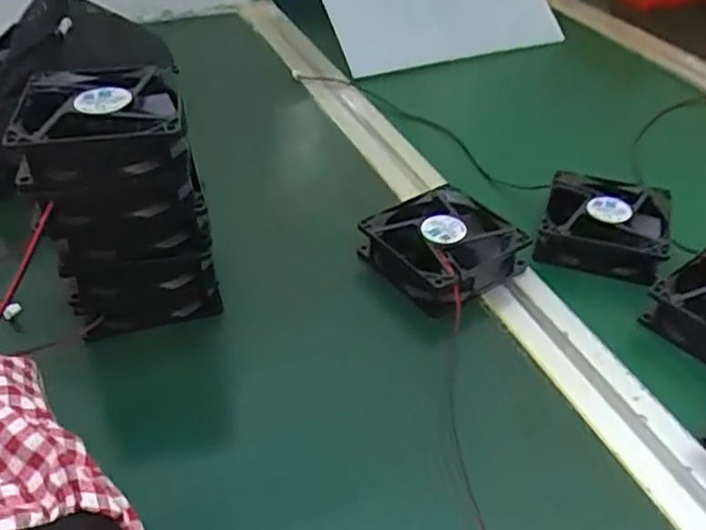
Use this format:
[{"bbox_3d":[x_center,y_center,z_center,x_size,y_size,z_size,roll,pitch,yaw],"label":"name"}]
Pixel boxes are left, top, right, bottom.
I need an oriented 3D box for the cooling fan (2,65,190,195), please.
[{"bbox_3d":[-0.132,-0.077,0.350,0.083,0.033,0.085,-9,40,-12],"label":"cooling fan"}]

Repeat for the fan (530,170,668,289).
[{"bbox_3d":[0.170,-0.029,0.451,0.078,0.024,0.082,14,41,16],"label":"fan"}]

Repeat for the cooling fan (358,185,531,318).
[{"bbox_3d":[0.062,-0.016,0.427,0.088,0.025,0.080,-26,46,-29],"label":"cooling fan"}]

